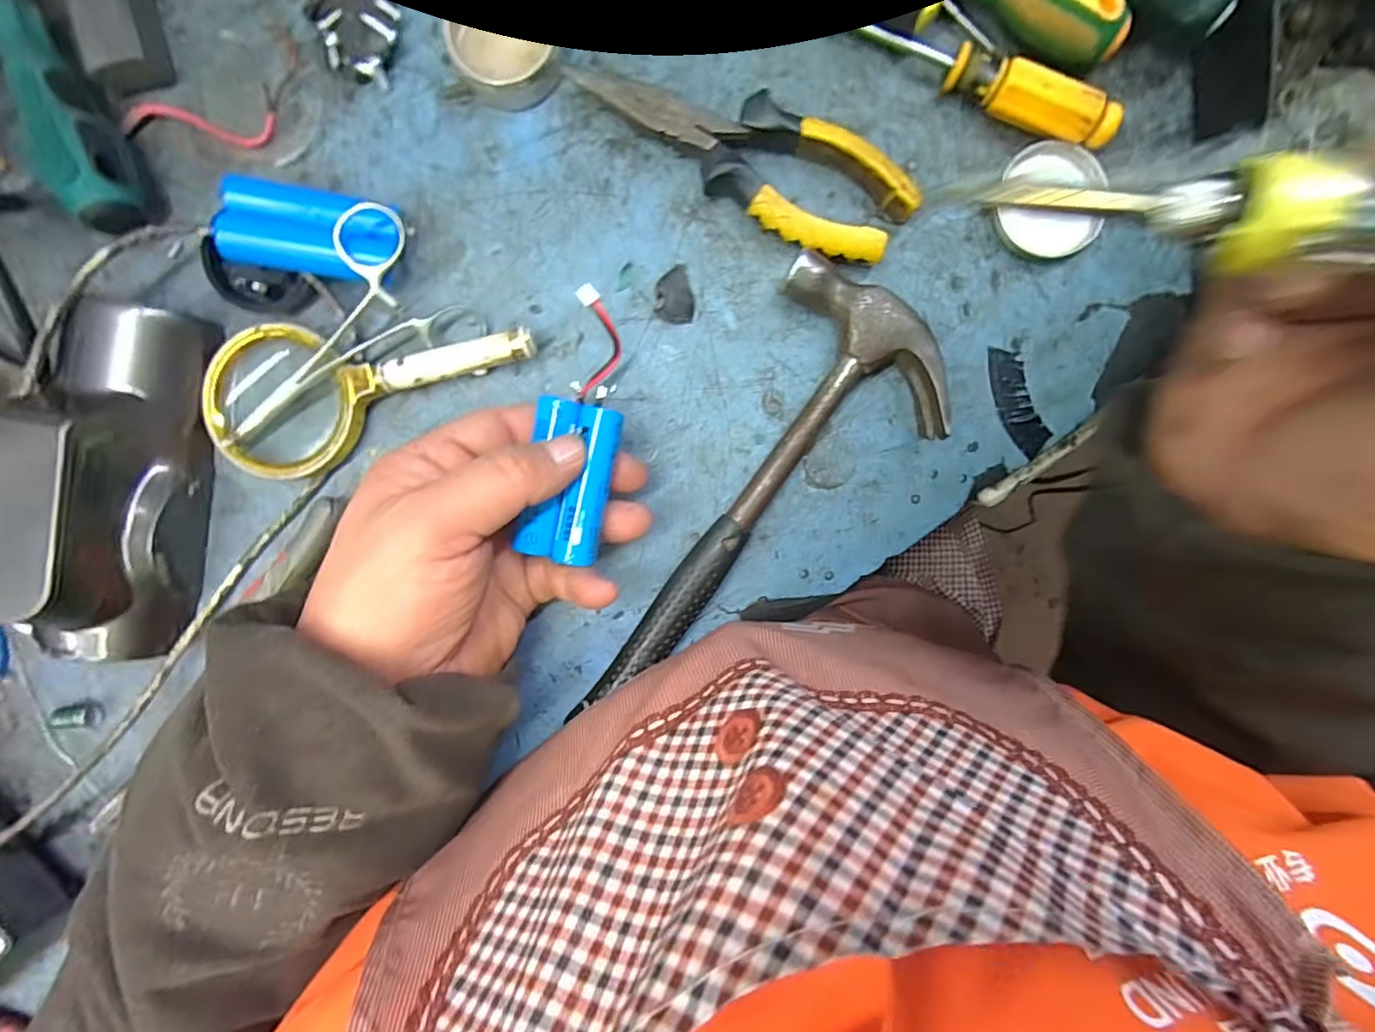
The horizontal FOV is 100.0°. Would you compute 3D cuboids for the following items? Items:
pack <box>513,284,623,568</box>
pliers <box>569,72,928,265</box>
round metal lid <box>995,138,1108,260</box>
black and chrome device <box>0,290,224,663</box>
[{"bbox_3d":[-0.045,-0.036,0.247,0.033,0.024,0.109,8,88,-2],"label":"pack"},{"bbox_3d":[0.029,-0.166,0.260,0.153,0.019,0.052,32,92,-4],"label":"pliers"},{"bbox_3d":[0.170,-0.148,0.272,0.047,0.011,0.052,-10,94,-1],"label":"round metal lid"},{"bbox_3d":[-0.249,-0.013,0.244,0.049,0.056,0.158,8,93,-2],"label":"black and chrome device"}]

